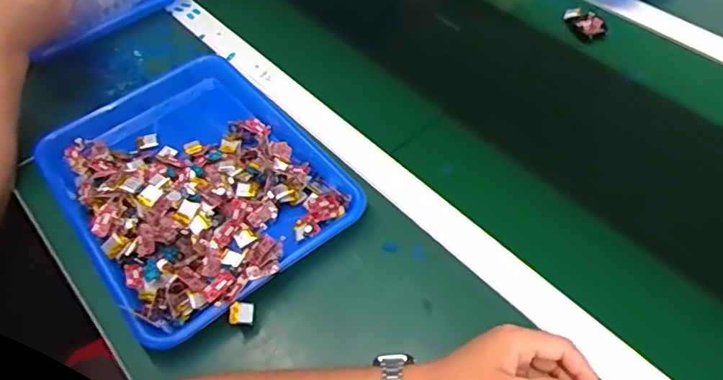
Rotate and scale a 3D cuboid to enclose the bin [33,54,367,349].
[{"bbox_3d":[-0.178,-0.012,0.621,0.266,0.056,0.331,-35,57,-20],"label":"bin"}]

